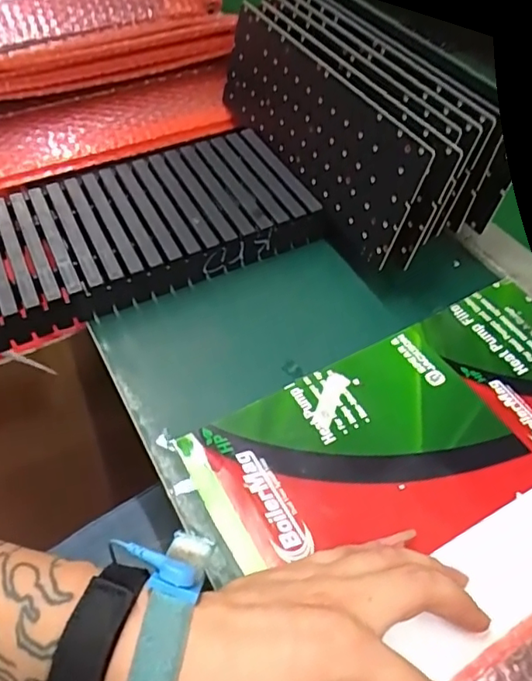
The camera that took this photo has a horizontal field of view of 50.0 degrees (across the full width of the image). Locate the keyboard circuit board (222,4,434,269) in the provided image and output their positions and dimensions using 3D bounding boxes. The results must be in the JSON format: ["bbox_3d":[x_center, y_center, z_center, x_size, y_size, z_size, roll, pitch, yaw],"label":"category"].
[{"bbox_3d":[0.032,-0.182,0.479,0.007,0.095,0.283,-9,48,-30],"label":"keyboard circuit board"}]

